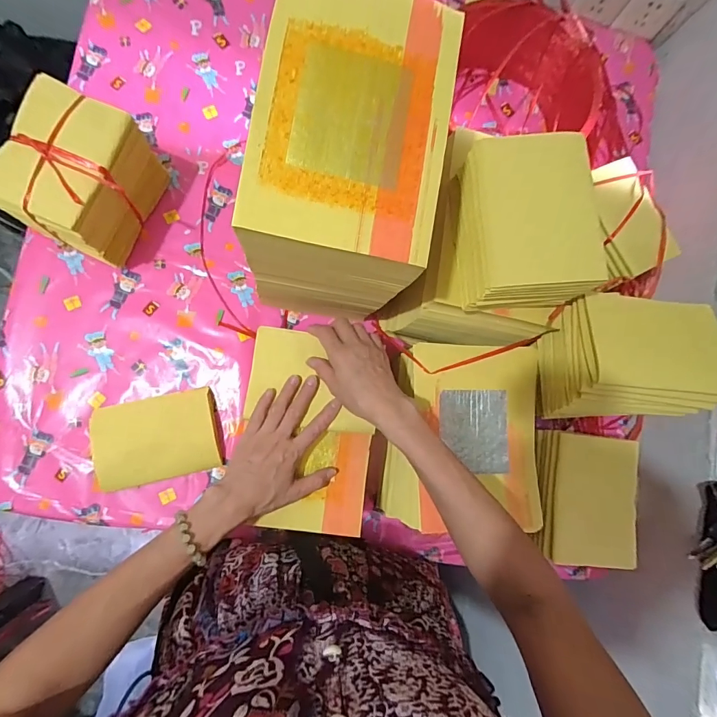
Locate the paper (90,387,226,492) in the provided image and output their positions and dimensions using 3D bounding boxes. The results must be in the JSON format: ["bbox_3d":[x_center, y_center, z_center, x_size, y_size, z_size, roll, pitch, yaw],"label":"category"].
[{"bbox_3d":[-0.287,0.115,0.584,0.165,0.029,0.117,-11,86,-9],"label":"paper"}]

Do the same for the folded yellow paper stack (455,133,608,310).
[{"bbox_3d":[0.180,-0.152,0.448,0.123,0.072,0.183,-3,85,-9],"label":"folded yellow paper stack"}]

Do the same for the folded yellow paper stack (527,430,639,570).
[{"bbox_3d":[0.301,0.184,0.531,0.130,0.046,0.160,8,83,-8],"label":"folded yellow paper stack"}]

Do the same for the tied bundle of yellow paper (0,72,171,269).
[{"bbox_3d":[-0.369,-0.239,0.550,0.124,0.148,0.165,24,82,-5],"label":"tied bundle of yellow paper"}]

